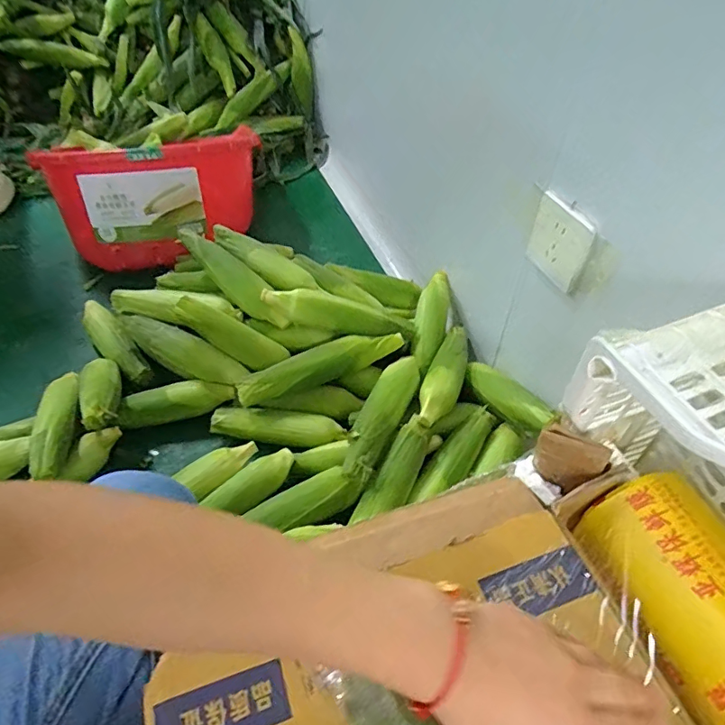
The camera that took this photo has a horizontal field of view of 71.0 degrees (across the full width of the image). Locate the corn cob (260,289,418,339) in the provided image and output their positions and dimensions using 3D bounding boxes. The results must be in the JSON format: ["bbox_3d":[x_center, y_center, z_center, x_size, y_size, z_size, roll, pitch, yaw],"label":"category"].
[{"bbox_3d":[-0.036,-0.077,0.832,0.257,0.050,0.054,12,51,-9],"label":"corn cob"}]

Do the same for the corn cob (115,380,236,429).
[{"bbox_3d":[-0.295,0.061,0.807,0.177,0.044,0.049,-12,50,-11],"label":"corn cob"}]

